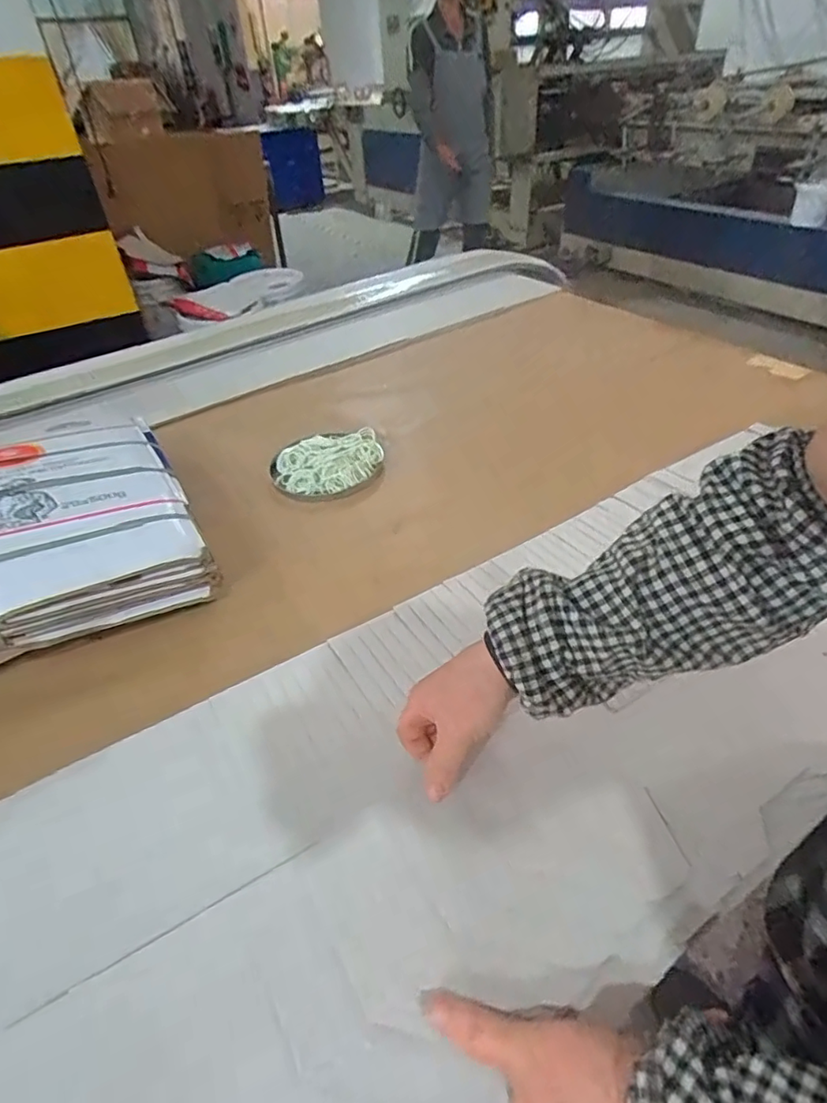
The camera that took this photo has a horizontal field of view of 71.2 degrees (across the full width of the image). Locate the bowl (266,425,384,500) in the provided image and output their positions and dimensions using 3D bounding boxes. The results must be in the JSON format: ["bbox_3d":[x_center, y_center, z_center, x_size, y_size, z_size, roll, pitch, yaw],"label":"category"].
[{"bbox_3d":[-0.124,-0.128,0.856,0.163,0.030,0.134,-18,44,-16],"label":"bowl"}]

